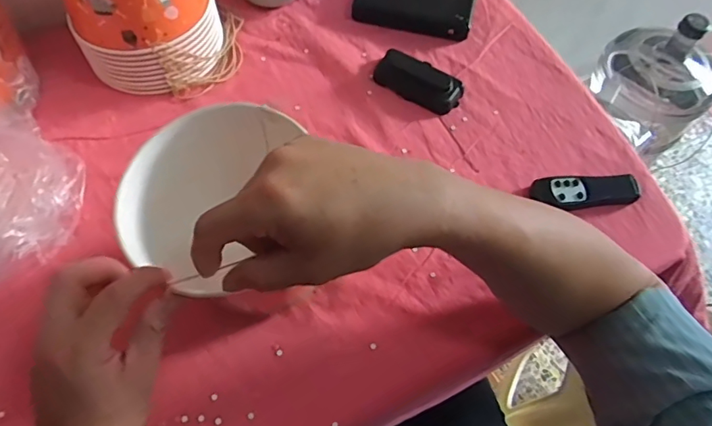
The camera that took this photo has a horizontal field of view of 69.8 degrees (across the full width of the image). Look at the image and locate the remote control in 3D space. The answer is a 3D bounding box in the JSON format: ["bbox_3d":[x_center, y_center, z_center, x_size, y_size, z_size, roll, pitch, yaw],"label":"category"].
[{"bbox_3d":[0.250,-0.023,0.555,0.117,0.016,0.037,-2,63,-4],"label":"remote control"}]

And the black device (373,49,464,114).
[{"bbox_3d":[0.074,-0.159,0.615,0.105,0.020,0.054,36,67,15],"label":"black device"}]

